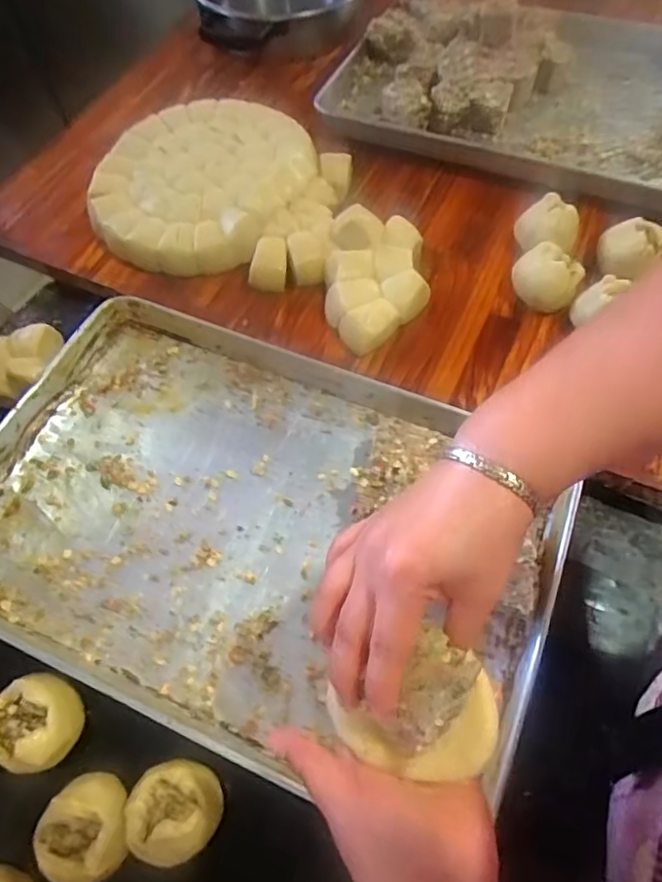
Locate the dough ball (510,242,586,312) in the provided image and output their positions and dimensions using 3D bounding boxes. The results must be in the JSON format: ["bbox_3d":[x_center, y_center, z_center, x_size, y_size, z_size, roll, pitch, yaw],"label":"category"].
[{"bbox_3d":[0.262,-0.196,0.694,0.070,0.059,0.055,39,70,22],"label":"dough ball"}]

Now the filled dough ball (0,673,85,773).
[{"bbox_3d":[-0.267,0.256,0.519,0.080,0.039,0.076,-2,61,3],"label":"filled dough ball"}]

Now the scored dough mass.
[{"bbox_3d":[-0.158,-0.356,0.817,0.350,0.072,0.318,9,62,8],"label":"scored dough mass"}]

